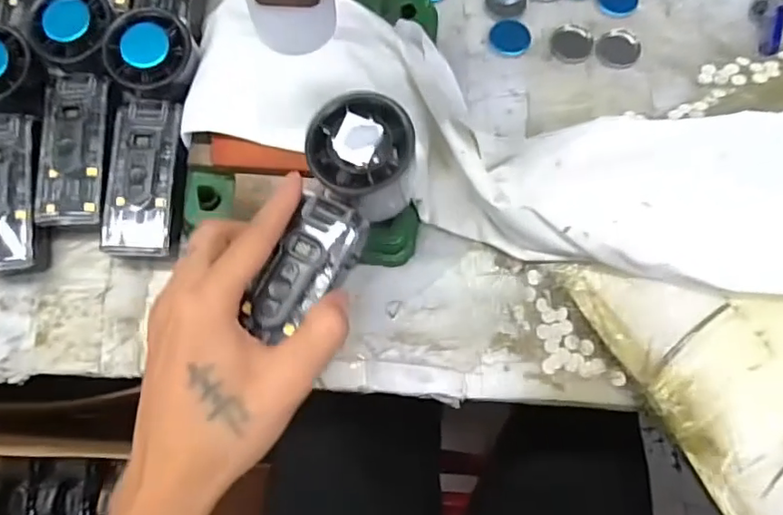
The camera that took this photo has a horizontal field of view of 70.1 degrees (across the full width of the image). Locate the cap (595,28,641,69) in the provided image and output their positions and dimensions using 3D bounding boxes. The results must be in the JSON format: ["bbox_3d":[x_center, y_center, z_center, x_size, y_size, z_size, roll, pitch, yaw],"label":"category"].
[{"bbox_3d":[0.169,-0.156,0.414,0.031,0.007,0.031,0,73,0],"label":"cap"}]

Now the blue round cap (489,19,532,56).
[{"bbox_3d":[0.090,-0.167,0.421,0.030,0.004,0.032,0,73,0],"label":"blue round cap"}]

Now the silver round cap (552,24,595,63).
[{"bbox_3d":[0.135,-0.160,0.415,0.030,0.004,0.029,0,73,0],"label":"silver round cap"}]

